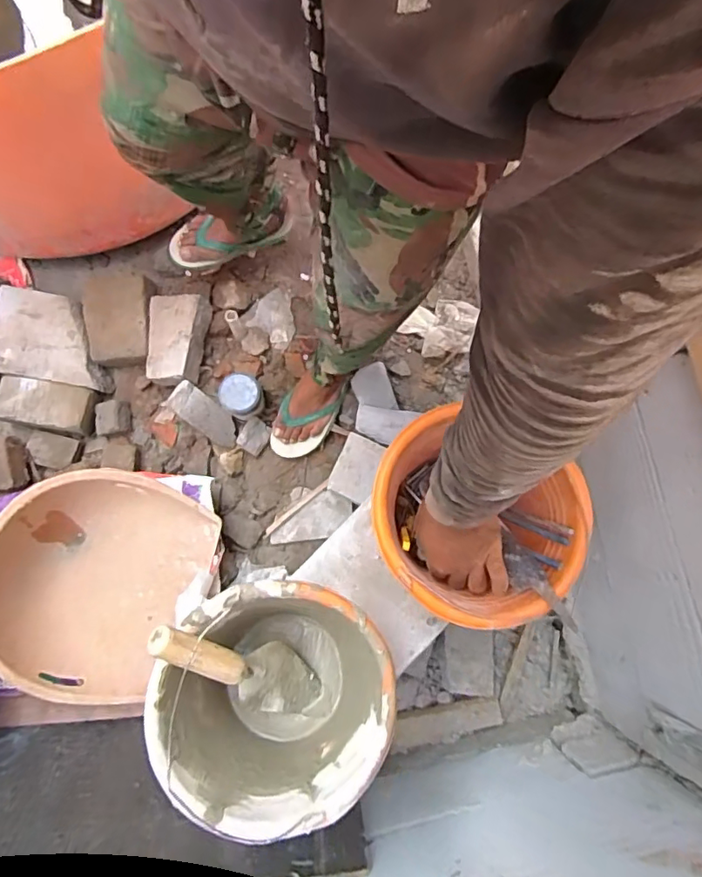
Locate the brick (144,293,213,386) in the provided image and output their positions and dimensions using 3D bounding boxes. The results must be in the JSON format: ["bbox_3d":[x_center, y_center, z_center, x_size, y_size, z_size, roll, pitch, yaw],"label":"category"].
[{"bbox_3d":[-0.409,-0.234,1.267,0.121,0.079,0.212,9,79,3],"label":"brick"}]

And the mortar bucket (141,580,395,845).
[{"bbox_3d":[-0.082,0.288,0.648,0.246,0.195,0.229,1,80,-3],"label":"mortar bucket"}]

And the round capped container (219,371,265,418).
[{"bbox_3d":[-0.253,-0.097,1.243,0.097,0.078,0.092,27,80,1],"label":"round capped container"}]

